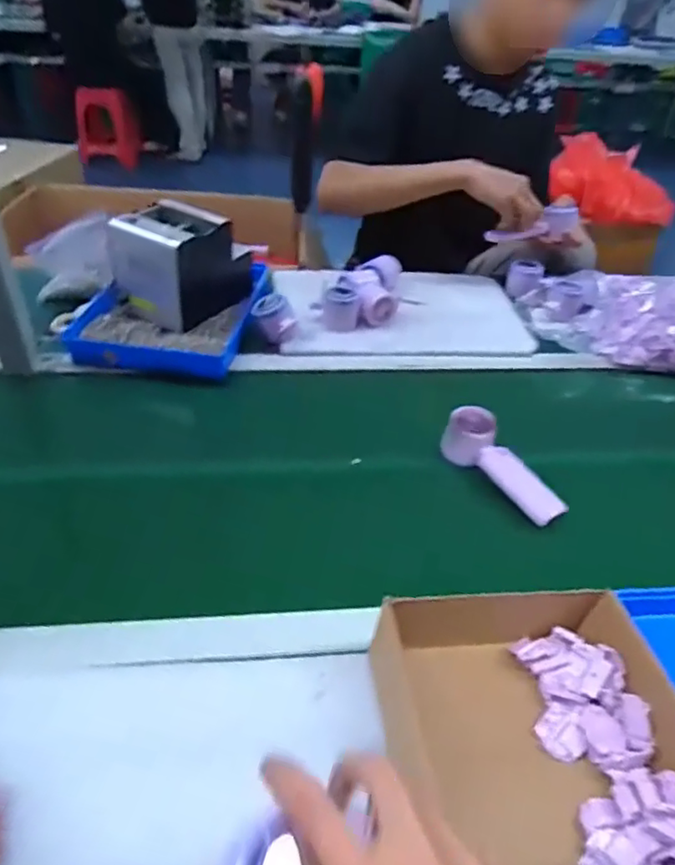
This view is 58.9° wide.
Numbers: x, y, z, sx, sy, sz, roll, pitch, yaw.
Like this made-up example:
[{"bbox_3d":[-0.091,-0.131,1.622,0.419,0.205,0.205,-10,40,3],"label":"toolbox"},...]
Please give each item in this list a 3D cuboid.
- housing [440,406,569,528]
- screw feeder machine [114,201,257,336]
[{"bbox_3d":[0.192,0.033,0.679,0.055,0.052,0.160,-26,48,-31],"label":"housing"},{"bbox_3d":[-0.237,-0.270,0.924,0.138,0.139,0.176,20,42,18],"label":"screw feeder machine"}]

